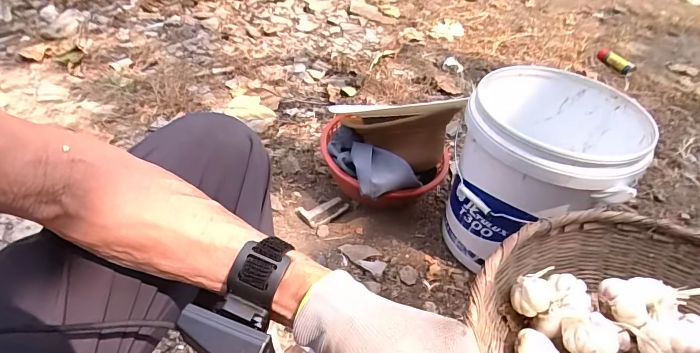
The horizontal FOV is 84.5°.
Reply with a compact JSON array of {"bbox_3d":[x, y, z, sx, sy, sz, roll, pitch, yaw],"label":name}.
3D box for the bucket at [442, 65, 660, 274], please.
[{"bbox_3d":[0.378,0.004,0.843,0.303,0.376,0.311,3,44,-3],"label":"bucket"}]

